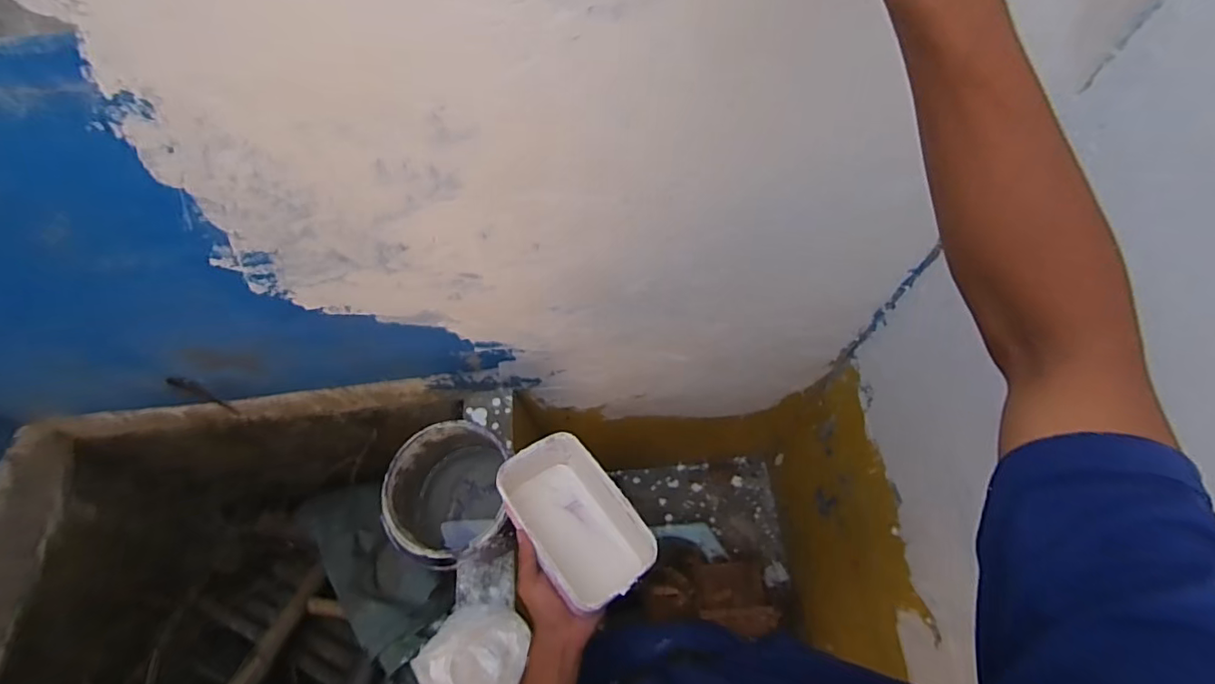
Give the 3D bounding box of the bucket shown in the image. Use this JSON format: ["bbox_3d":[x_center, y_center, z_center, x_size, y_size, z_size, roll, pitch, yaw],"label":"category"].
[{"bbox_3d":[-0.226,0.238,0.810,0.165,0.187,0.178,-1,63,2],"label":"bucket"}]

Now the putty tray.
[{"bbox_3d":[-0.037,0.200,0.607,0.119,0.088,0.197,-31,62,-29],"label":"putty tray"}]

